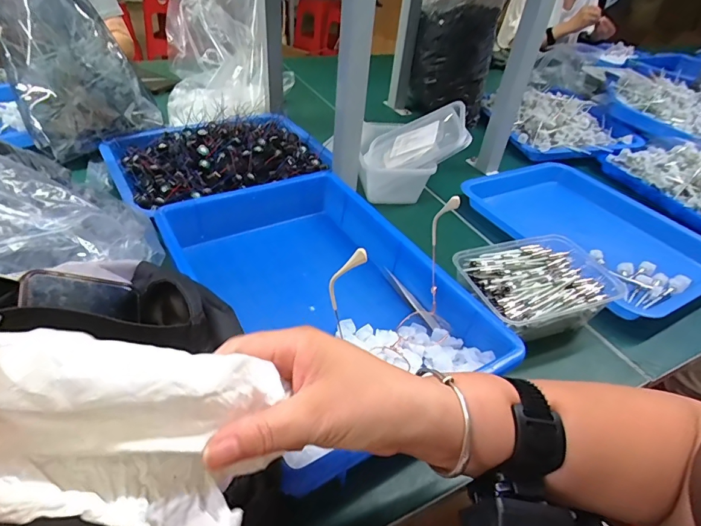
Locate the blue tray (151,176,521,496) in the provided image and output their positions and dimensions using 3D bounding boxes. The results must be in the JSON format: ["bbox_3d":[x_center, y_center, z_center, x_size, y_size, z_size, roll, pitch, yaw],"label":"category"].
[{"bbox_3d":[-0.042,0.024,0.469,0.233,0.072,0.353,-20,47,-29],"label":"blue tray"}]

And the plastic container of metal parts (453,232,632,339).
[{"bbox_3d":[0.211,0.030,0.486,0.182,0.052,0.119,-14,44,-24],"label":"plastic container of metal parts"}]

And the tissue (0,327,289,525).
[{"bbox_3d":[-0.100,0.080,0.184,0.130,0.088,0.031,25,-1,-38],"label":"tissue"}]

